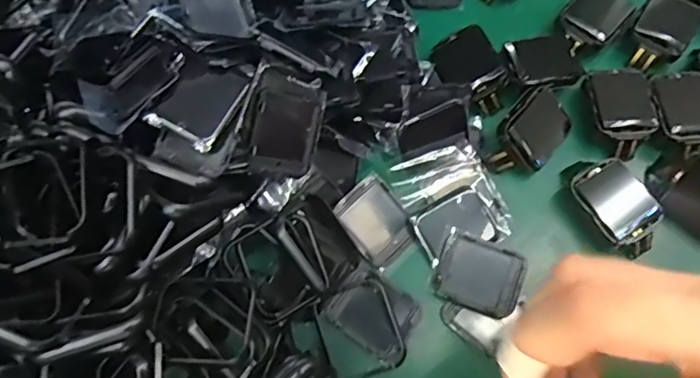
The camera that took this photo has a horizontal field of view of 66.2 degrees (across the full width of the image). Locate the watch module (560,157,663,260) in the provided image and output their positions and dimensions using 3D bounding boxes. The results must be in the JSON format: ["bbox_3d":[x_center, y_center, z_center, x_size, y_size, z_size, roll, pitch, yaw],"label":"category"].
[{"bbox_3d":[0.131,0.008,0.271,0.032,0.018,0.054,-33,72,-12],"label":"watch module"}]

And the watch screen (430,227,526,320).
[{"bbox_3d":[0.063,0.042,0.263,0.040,0.009,0.034,21,70,8],"label":"watch screen"}]

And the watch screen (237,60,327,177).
[{"bbox_3d":[-0.031,-0.031,0.249,0.037,0.006,0.048,13,94,-36],"label":"watch screen"}]

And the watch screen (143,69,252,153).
[{"bbox_3d":[-0.065,-0.040,0.237,0.026,0.007,0.041,26,71,10],"label":"watch screen"}]

